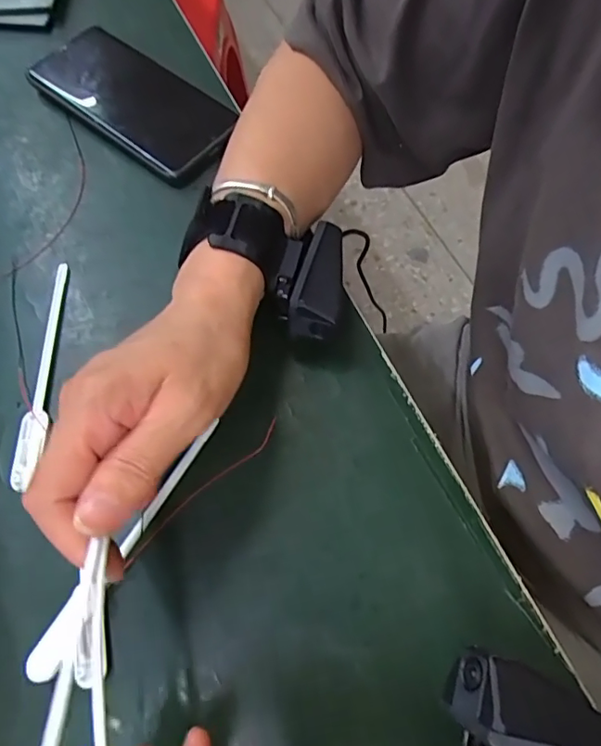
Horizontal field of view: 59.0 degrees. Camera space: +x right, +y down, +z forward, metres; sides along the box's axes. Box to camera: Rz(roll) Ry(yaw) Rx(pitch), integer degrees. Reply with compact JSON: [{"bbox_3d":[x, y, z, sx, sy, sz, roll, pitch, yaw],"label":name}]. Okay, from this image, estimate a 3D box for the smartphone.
[{"bbox_3d":[-0.130,-0.210,0.404,0.178,0.013,0.075,37,73,17],"label":"smartphone"}]

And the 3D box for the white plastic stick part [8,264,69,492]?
[{"bbox_3d":[-0.151,-0.004,0.314,0.017,0.004,0.144,0,66,1],"label":"white plastic stick part"}]

